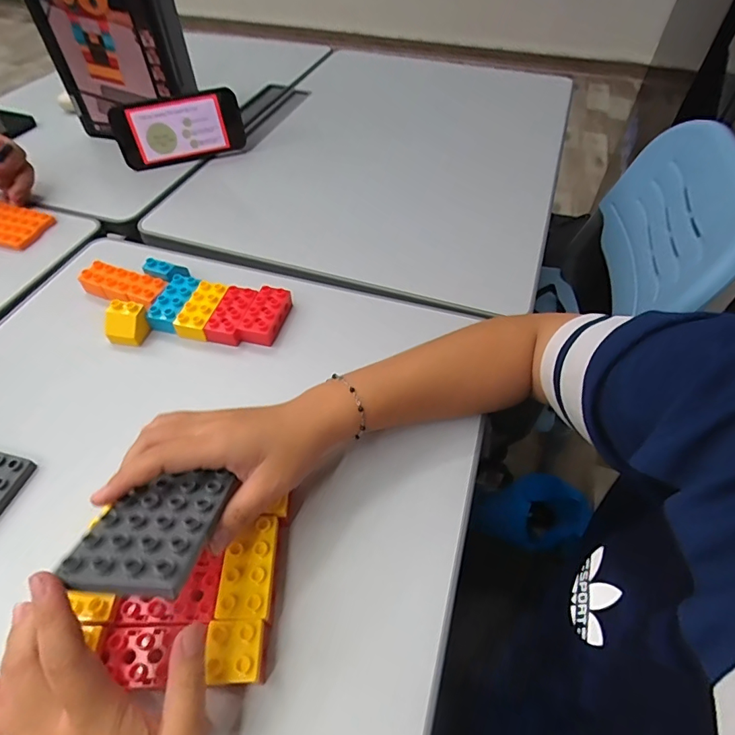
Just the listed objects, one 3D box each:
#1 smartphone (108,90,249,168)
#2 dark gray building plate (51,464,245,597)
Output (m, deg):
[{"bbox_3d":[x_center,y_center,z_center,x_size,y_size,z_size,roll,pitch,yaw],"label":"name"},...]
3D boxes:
[{"bbox_3d":[-0.267,-0.340,0.658,0.172,0.079,0.017,-21,44,-17],"label":"smartphone"},{"bbox_3d":[-0.118,0.087,0.259,0.061,0.009,0.086,5,23,3],"label":"dark gray building plate"}]

